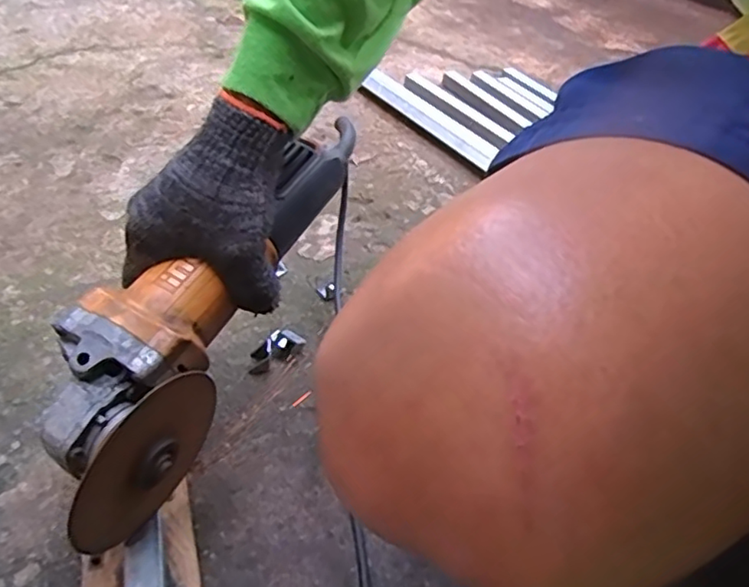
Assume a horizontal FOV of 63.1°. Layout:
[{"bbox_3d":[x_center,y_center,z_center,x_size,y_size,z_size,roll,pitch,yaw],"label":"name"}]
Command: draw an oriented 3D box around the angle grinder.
[{"bbox_3d":[-0.096,-0.004,0.387,0.086,0.075,0.312,20,55,14],"label":"angle grinder"}]

